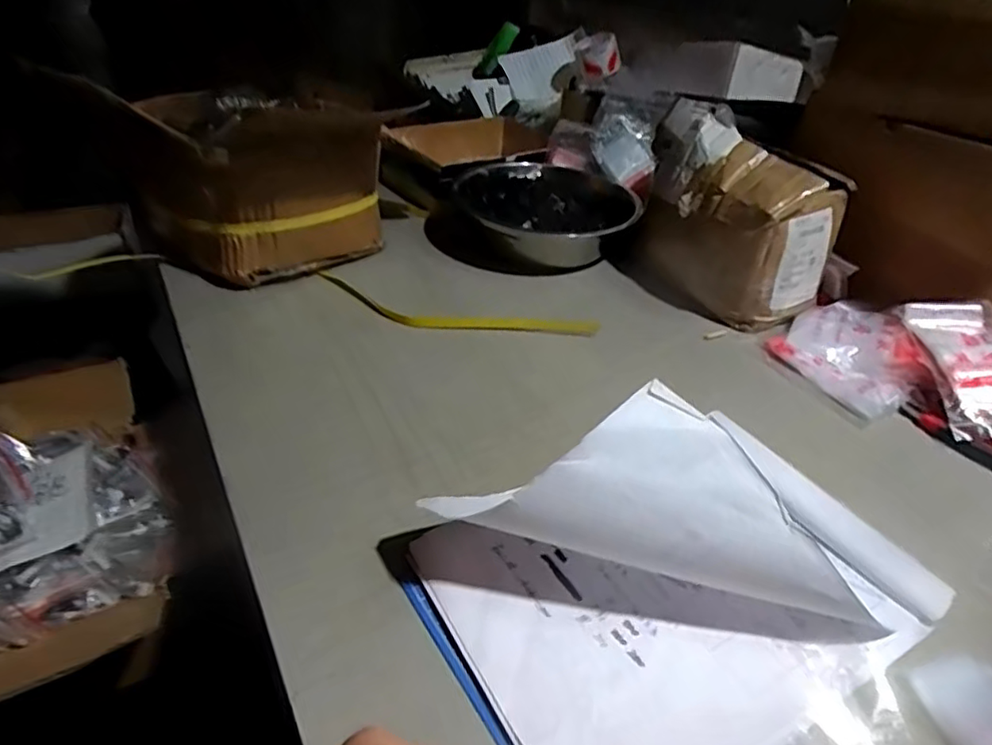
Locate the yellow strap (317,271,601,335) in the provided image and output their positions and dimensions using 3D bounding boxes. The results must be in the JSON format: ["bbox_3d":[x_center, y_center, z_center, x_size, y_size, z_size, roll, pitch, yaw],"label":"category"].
[{"bbox_3d":[-0.049,-0.067,0.684,0.317,0.013,0.066,10,38,8],"label":"yellow strap"}]

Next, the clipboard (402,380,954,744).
[{"bbox_3d":[0.123,0.093,0.384,0.305,0.141,0.222,-18,43,-27],"label":"clipboard"}]

